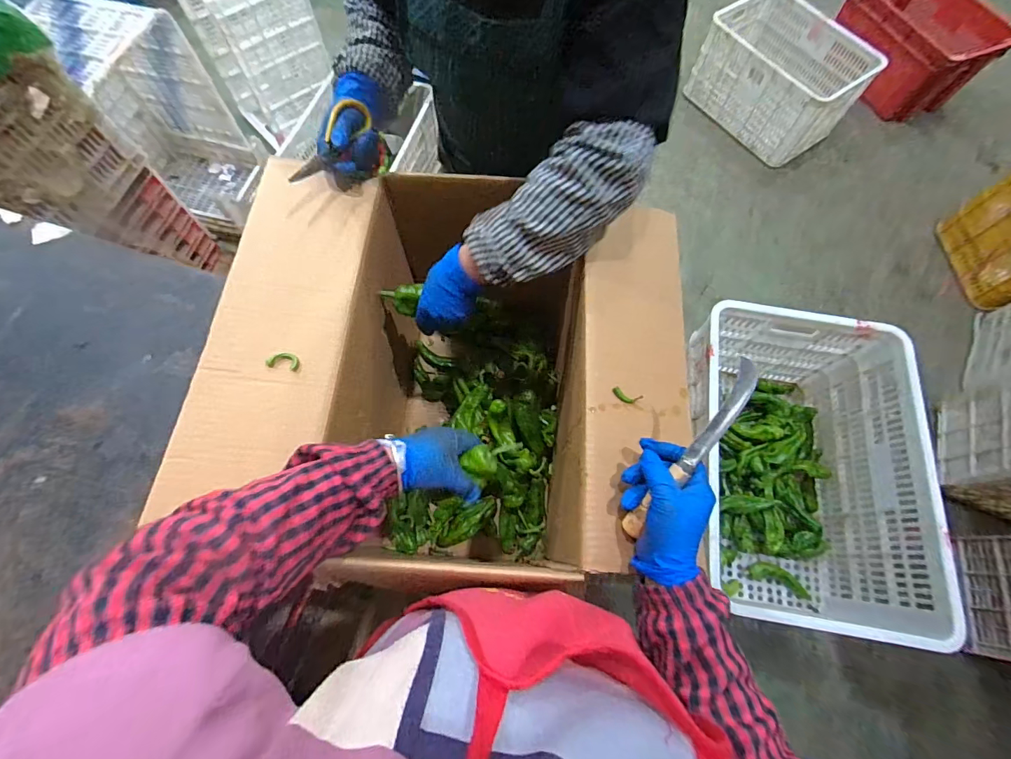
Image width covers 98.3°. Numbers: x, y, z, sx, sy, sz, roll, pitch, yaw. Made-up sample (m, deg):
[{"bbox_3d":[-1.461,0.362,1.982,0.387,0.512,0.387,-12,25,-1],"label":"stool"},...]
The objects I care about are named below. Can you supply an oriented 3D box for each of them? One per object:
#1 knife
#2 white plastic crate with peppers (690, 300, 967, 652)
[{"bbox_3d":[0.179,0.070,0.424,0.021,0.023,0.203,36,100,10],"label":"knife"},{"bbox_3d":[0.606,0.197,0.983,0.425,0.327,0.615,9,69,0],"label":"white plastic crate with peppers"}]

